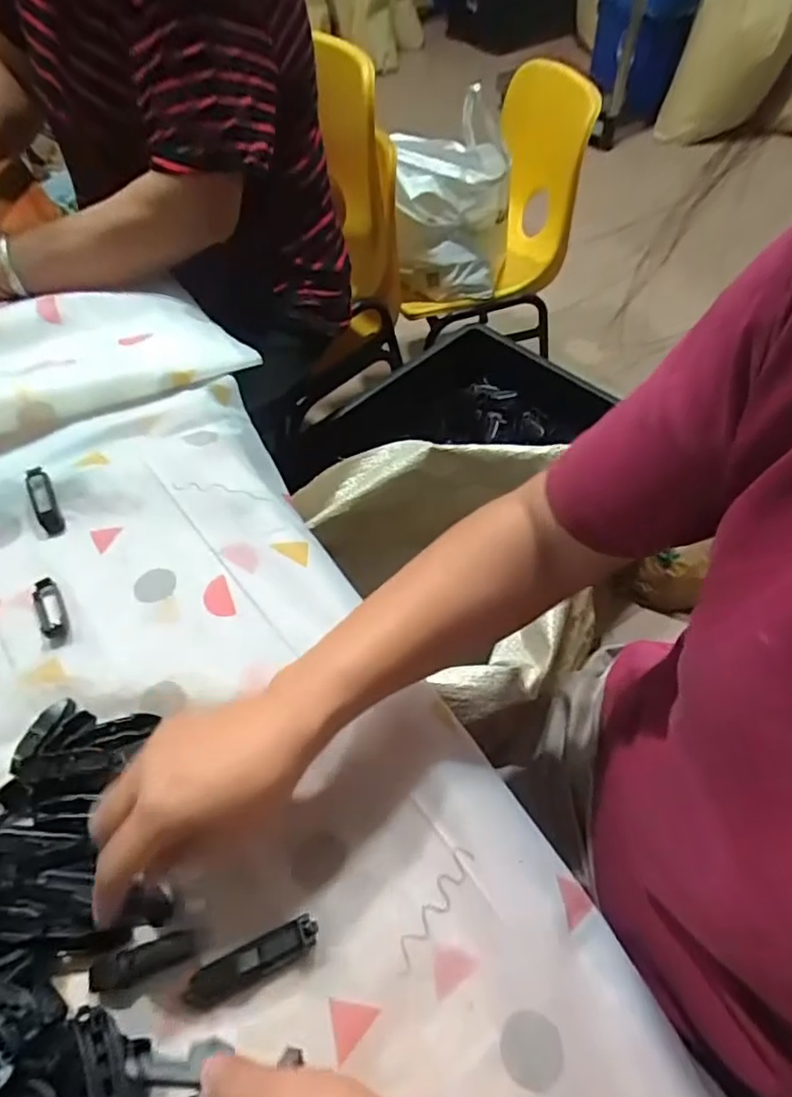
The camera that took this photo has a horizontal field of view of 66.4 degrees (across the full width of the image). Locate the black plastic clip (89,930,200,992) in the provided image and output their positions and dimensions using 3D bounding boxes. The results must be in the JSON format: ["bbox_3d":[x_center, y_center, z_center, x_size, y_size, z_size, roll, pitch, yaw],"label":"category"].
[{"bbox_3d":[-0.137,0.223,0.328,0.056,0.012,0.017,-13,56,-8],"label":"black plastic clip"}]

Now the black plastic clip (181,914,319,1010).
[{"bbox_3d":[-0.079,0.223,0.327,0.075,0.012,0.017,-27,58,-5],"label":"black plastic clip"}]

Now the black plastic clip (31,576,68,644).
[{"bbox_3d":[-0.261,0.046,0.457,0.019,0.005,0.065,-26,58,-17],"label":"black plastic clip"}]

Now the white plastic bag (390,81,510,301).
[{"bbox_3d":[0.107,-0.638,1.088,0.200,0.315,0.194,6,55,5],"label":"white plastic bag"}]

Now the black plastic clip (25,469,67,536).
[{"bbox_3d":[-0.293,-0.039,0.504,0.019,0.009,0.060,-22,83,-16],"label":"black plastic clip"}]

